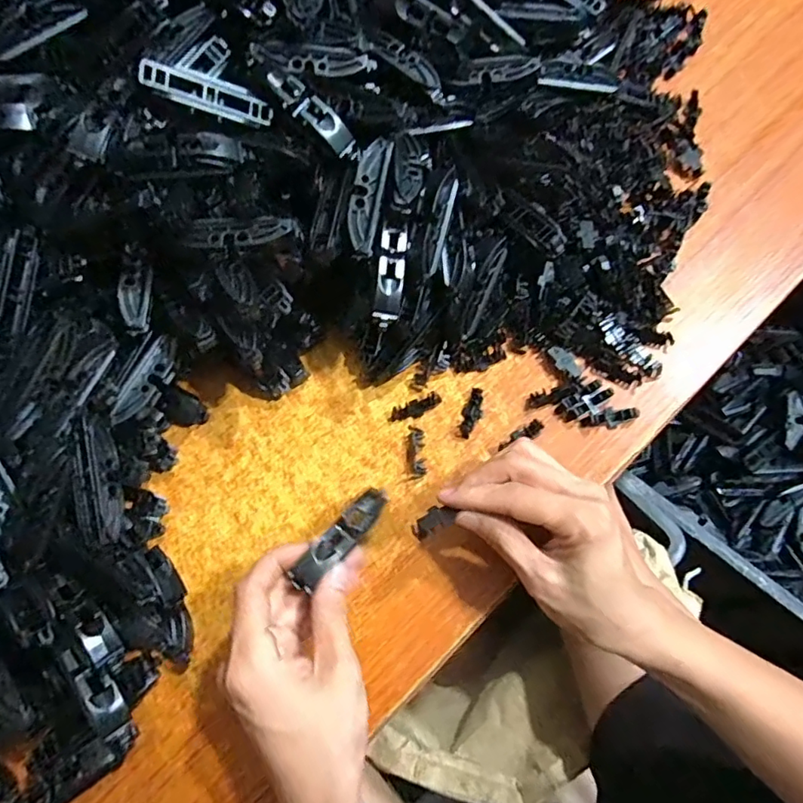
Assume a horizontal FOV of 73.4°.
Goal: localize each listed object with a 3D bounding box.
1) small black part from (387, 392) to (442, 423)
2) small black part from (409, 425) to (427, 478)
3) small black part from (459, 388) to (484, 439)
[{"bbox_3d":[0.009,0.004,0.368,0.037,0.006,0.011,-23,66,-2],"label":"small black part"},{"bbox_3d":[0.010,0.033,0.358,0.011,0.004,0.034,-4,67,6],"label":"small black part"},{"bbox_3d":[0.048,0.007,0.363,0.013,0.007,0.036,22,72,16],"label":"small black part"}]

